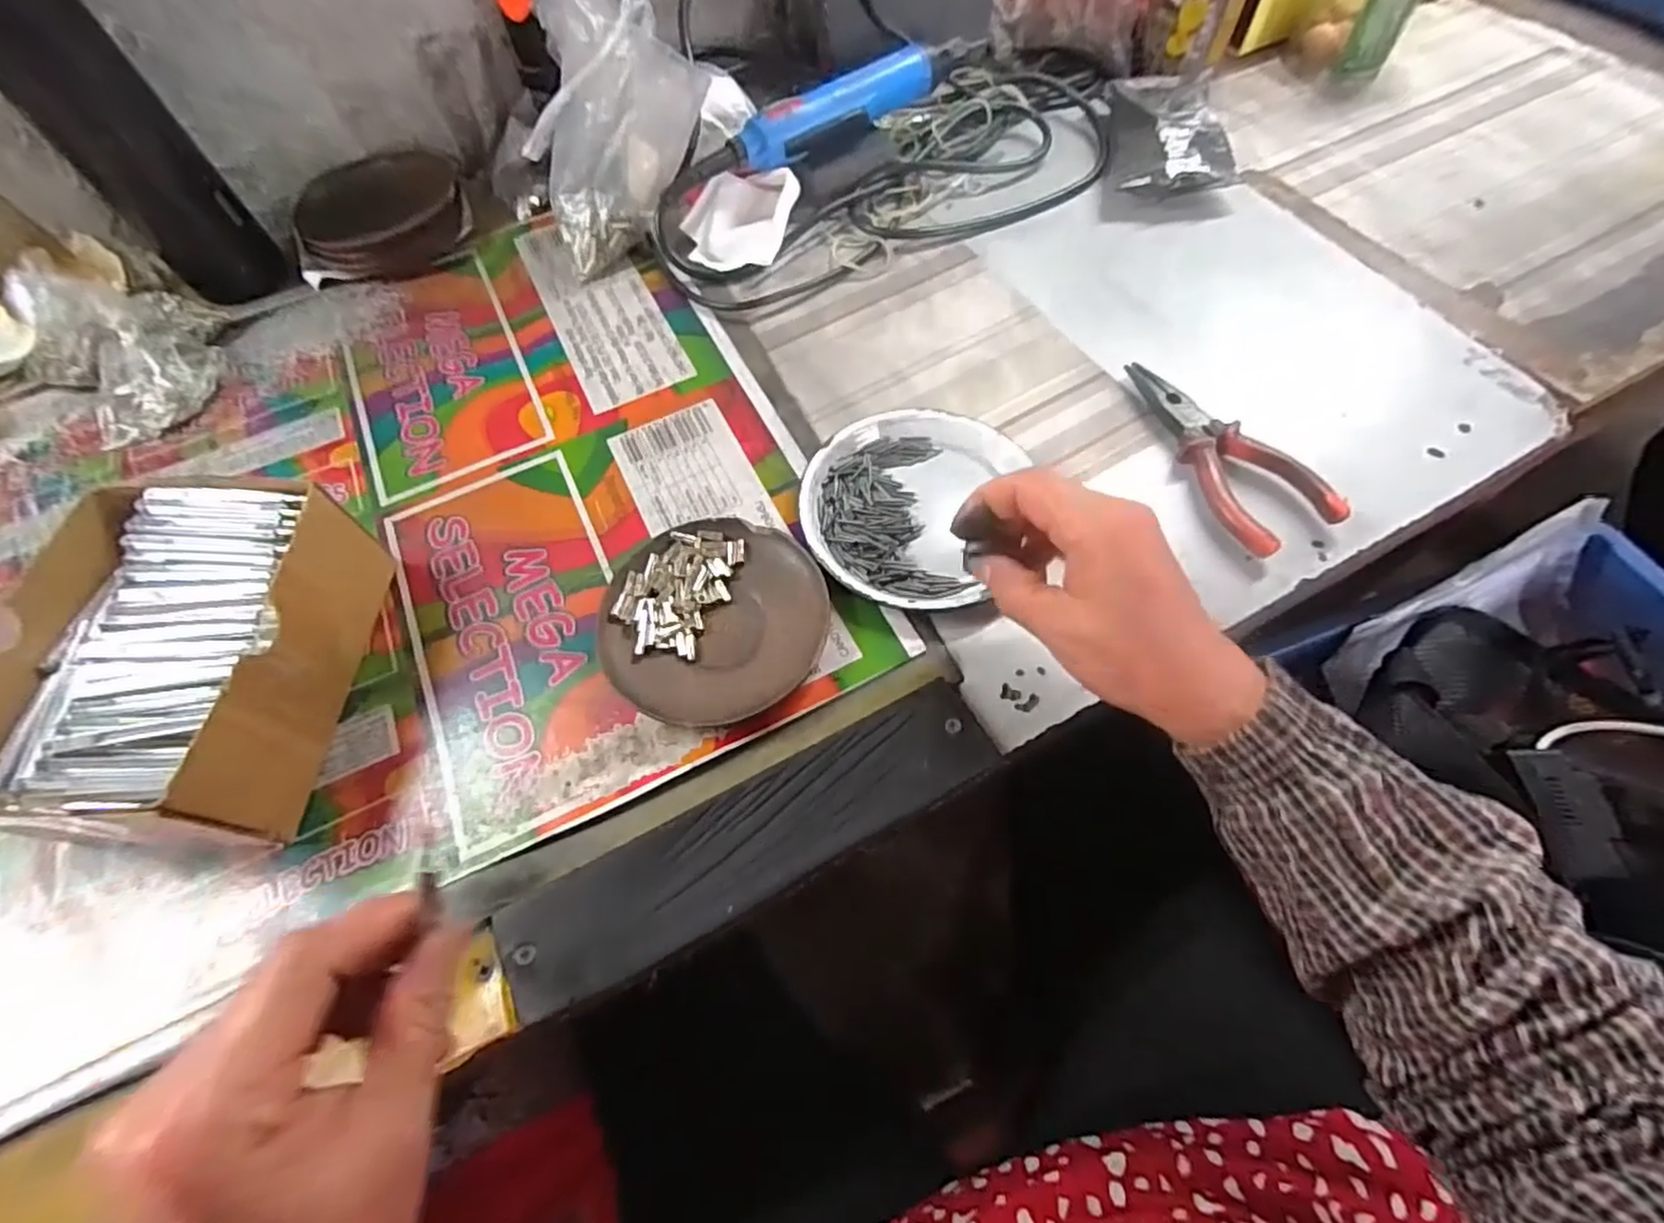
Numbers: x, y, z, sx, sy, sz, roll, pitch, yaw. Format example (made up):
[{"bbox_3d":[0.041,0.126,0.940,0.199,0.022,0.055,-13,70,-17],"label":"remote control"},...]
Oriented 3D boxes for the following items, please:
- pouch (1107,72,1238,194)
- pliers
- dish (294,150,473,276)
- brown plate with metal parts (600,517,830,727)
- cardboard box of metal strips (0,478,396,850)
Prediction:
[{"bbox_3d":[0.255,-0.371,0.541,0.087,0.037,0.134,0,63,2],"label":"pouch"},{"bbox_3d":[0.218,-0.093,0.407,0.050,0.023,0.143,-27,65,-12],"label":"pliers"},{"bbox_3d":[-0.332,-0.295,0.521,0.113,0.033,0.100,-17,63,-7],"label":"dish"},{"bbox_3d":[-0.060,0.003,0.361,0.108,0.016,0.112,-1,63,1],"label":"brown plate with metal parts"},{"bbox_3d":[-0.303,0.022,0.332,0.128,0.070,0.156,1,63,2],"label":"cardboard box of metal strips"}]

